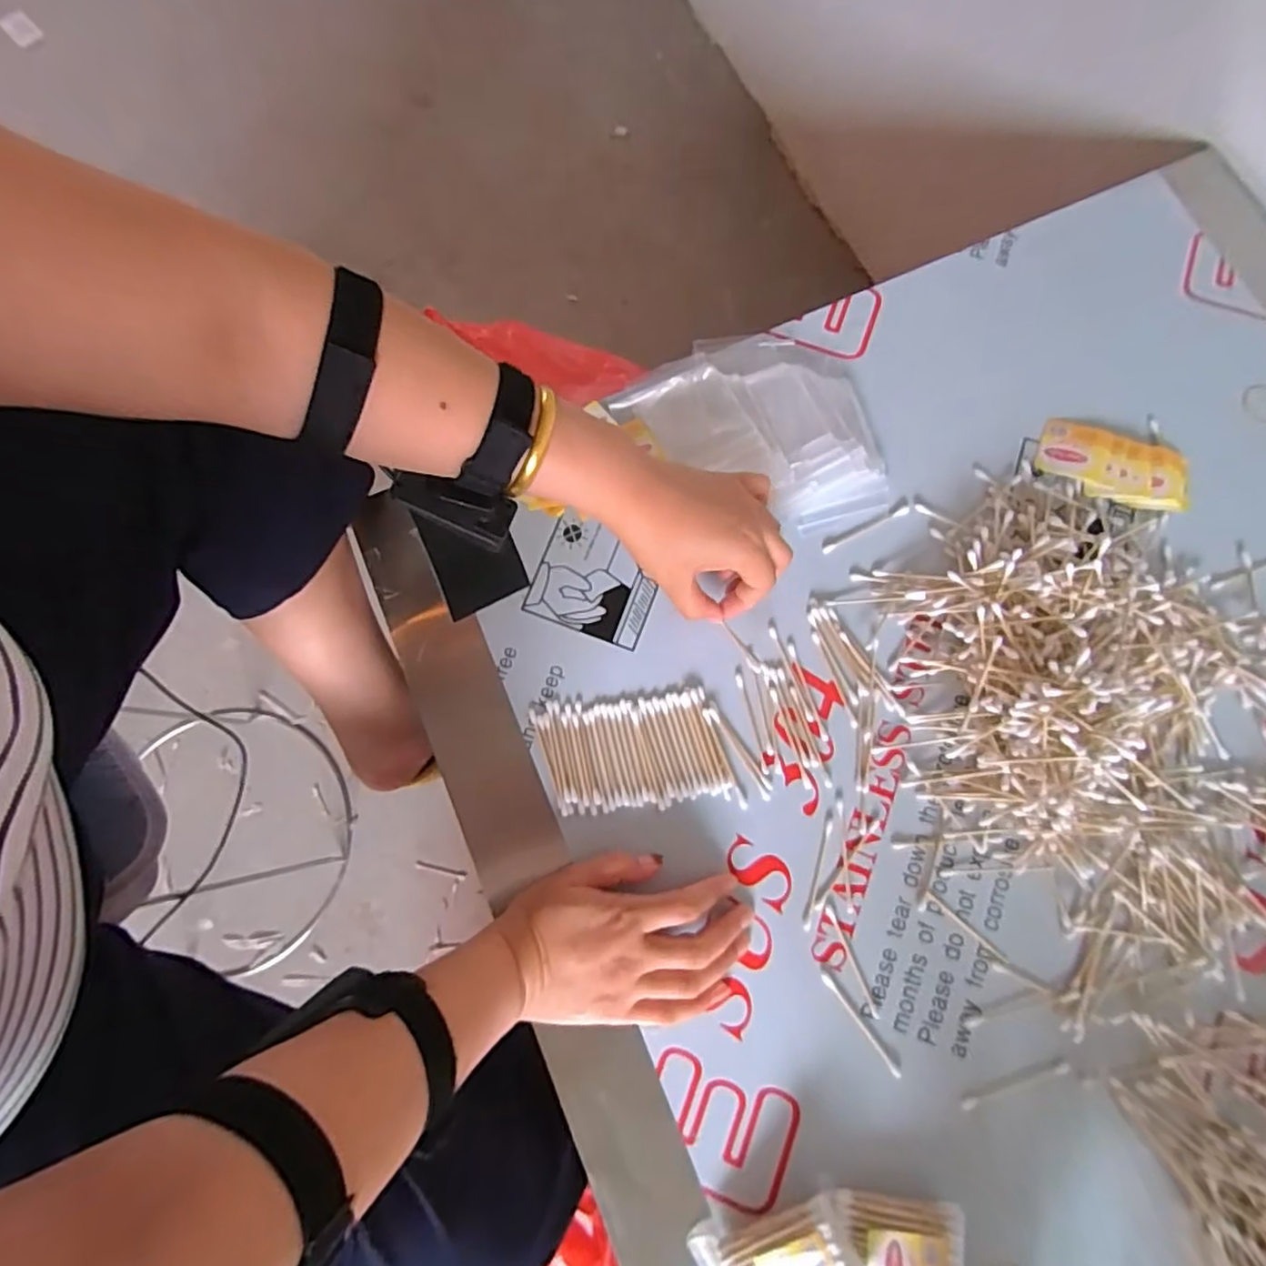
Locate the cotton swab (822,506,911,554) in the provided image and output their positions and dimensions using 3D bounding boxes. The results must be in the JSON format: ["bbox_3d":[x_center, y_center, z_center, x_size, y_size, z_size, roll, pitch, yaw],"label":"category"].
[{"bbox_3d":[0.175,-0.078,0.482,0.075,0.004,0.007,-27,76,-6],"label":"cotton swab"}]

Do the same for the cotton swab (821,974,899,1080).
[{"bbox_3d":[0.144,0.247,0.408,0.006,0.007,0.071,-37,77,-8],"label":"cotton swab"}]

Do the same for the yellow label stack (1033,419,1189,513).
[{"bbox_3d":[0.366,-0.128,0.490,0.109,0.009,0.059,18,77,5],"label":"yellow label stack"}]

